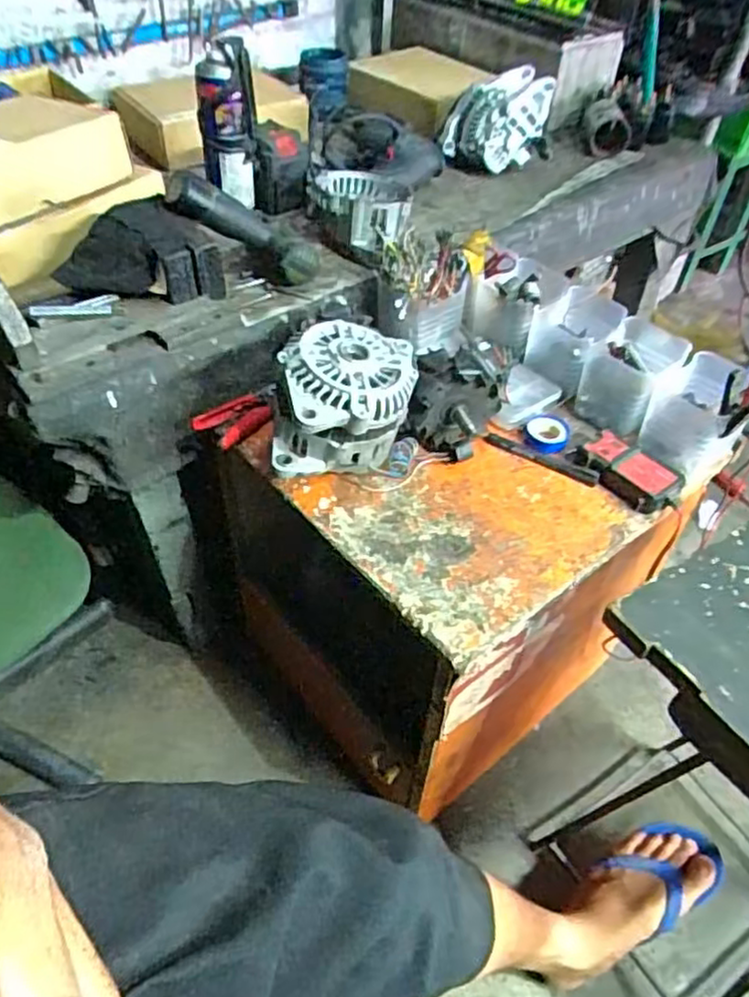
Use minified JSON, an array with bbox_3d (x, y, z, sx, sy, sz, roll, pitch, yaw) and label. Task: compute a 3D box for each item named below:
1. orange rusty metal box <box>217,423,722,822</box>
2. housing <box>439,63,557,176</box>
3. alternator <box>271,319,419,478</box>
[{"bbox_3d":[0.059,0.112,0.957,0.368,0.482,0.453,-34,58,-30],"label":"orange rusty metal box"},{"bbox_3d":[0.200,-0.614,1.124,0.175,0.137,0.097,3,47,0],"label":"housing"},{"bbox_3d":[-0.031,-0.100,0.723,0.134,0.121,0.163,7,47,3],"label":"alternator"}]

